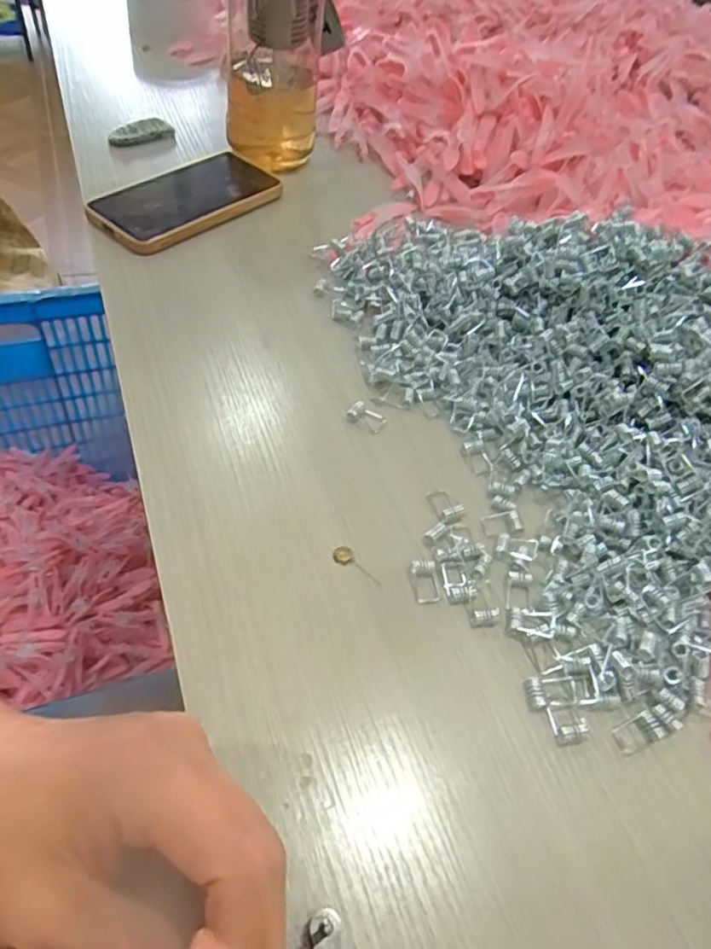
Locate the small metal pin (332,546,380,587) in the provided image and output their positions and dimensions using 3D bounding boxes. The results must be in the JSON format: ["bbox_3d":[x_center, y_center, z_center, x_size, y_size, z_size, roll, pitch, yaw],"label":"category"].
[{"bbox_3d":[0.000,0.050,0.333,0.012,0.004,0.029,-29,62,-29],"label":"small metal pin"}]

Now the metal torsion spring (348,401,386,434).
[{"bbox_3d":[0.008,-0.038,0.404,0.022,0.005,0.017,29,52,13],"label":"metal torsion spring"}]

